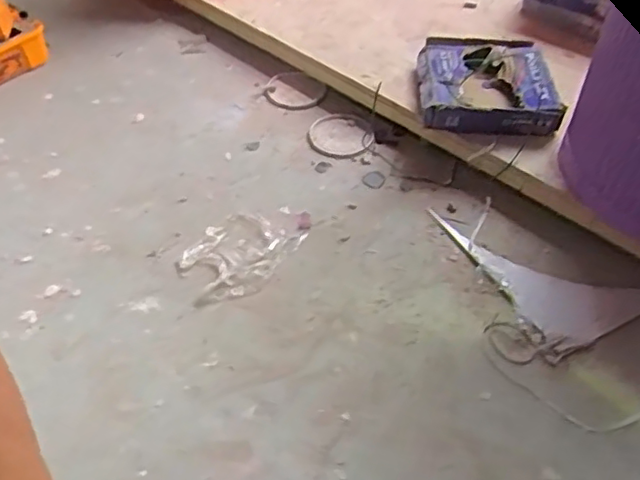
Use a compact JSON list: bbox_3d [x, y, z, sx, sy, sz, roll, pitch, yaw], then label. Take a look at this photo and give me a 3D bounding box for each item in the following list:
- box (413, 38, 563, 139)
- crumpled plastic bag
[{"bbox_3d":[0.376,-0.352,1.417,0.294,0.078,0.337,0,48,0],"label":"box"},{"bbox_3d":[-0.155,0.018,1.218,0.170,0.024,0.262,28,54,22],"label":"crumpled plastic bag"}]

